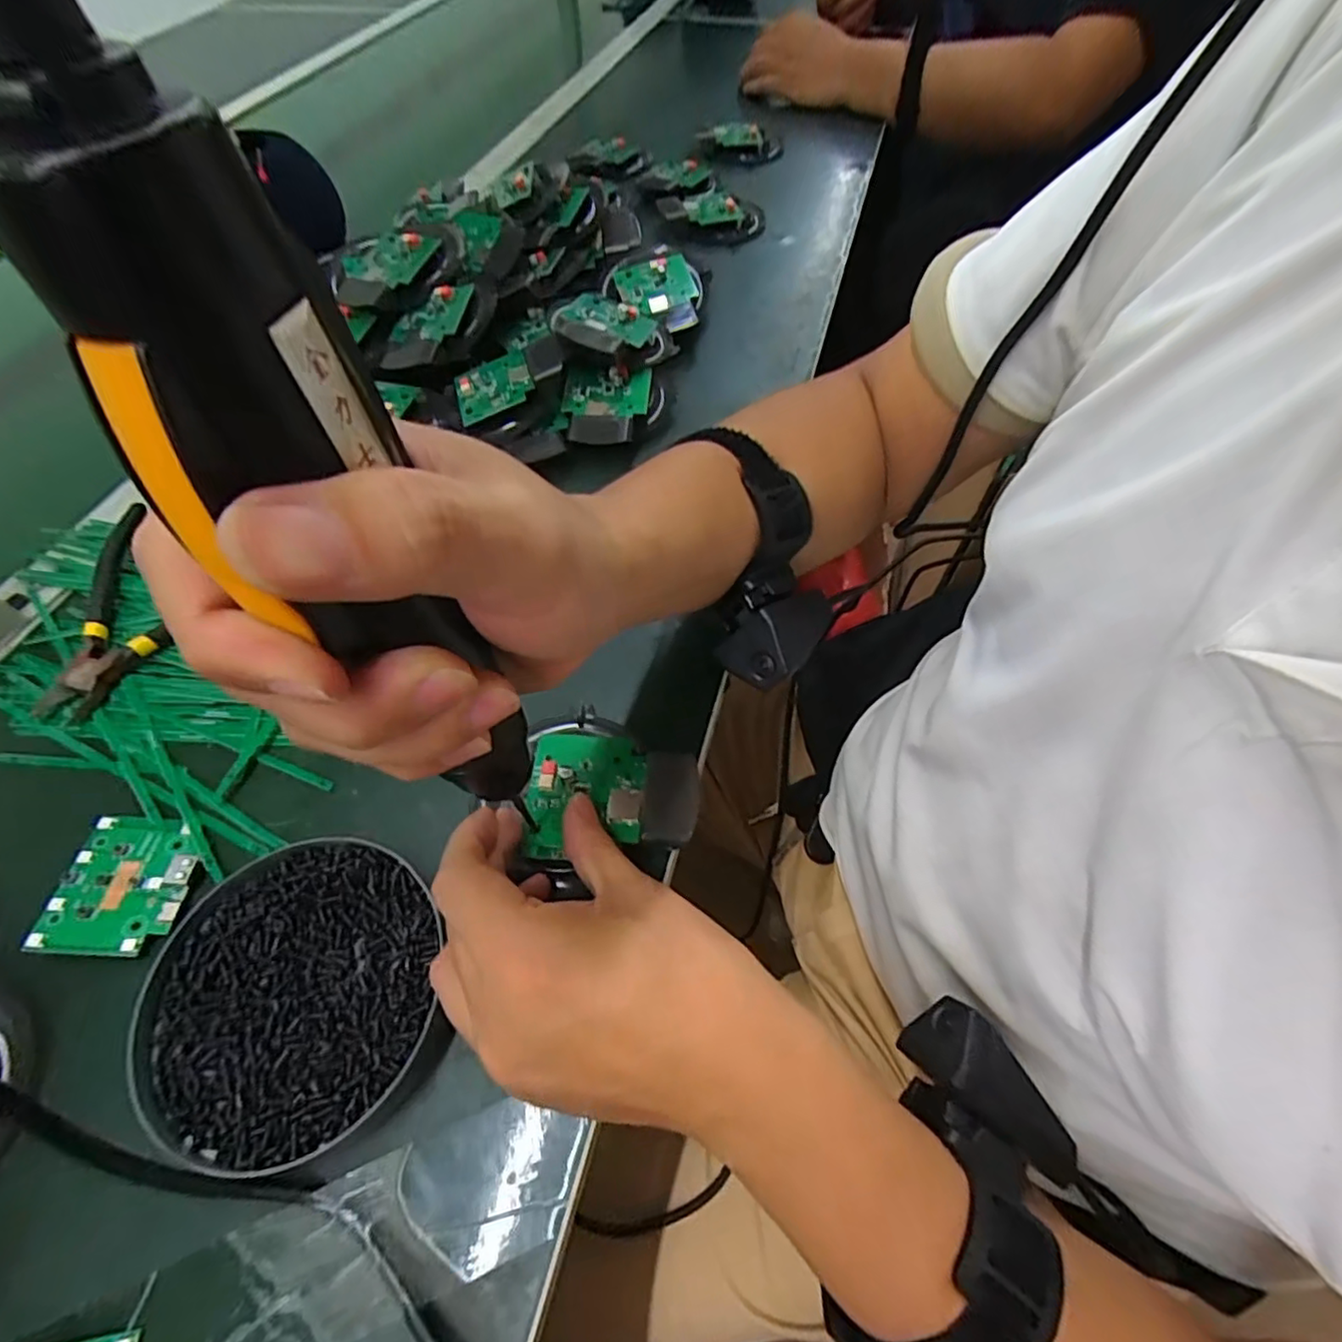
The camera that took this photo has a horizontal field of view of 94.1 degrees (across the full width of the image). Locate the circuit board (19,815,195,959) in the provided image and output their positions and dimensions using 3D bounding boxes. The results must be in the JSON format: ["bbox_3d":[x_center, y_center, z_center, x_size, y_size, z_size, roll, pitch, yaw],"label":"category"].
[{"bbox_3d":[-0.242,0.093,0.276,0.054,0.005,0.057,0,57,2],"label":"circuit board"}]

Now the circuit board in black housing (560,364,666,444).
[{"bbox_3d":[-0.039,-0.181,0.425,0.067,0.020,0.065,-3,57,0],"label":"circuit board in black housing"}]

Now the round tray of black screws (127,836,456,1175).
[{"bbox_3d":[-0.149,0.127,0.246,0.111,0.019,0.109,-1,57,1],"label":"round tray of black screws"}]

